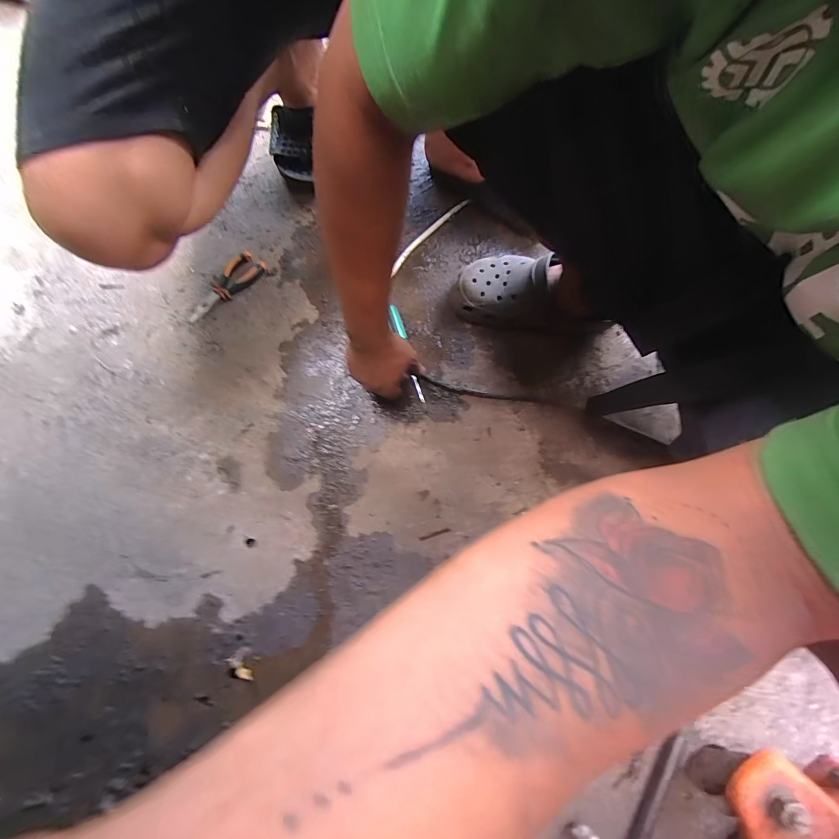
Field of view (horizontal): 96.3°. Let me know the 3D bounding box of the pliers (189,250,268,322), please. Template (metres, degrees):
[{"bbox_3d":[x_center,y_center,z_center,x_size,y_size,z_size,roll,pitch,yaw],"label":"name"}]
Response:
[{"bbox_3d":[-0.325,-0.222,0.628,0.050,0.018,0.148,38,78,10],"label":"pliers"}]

